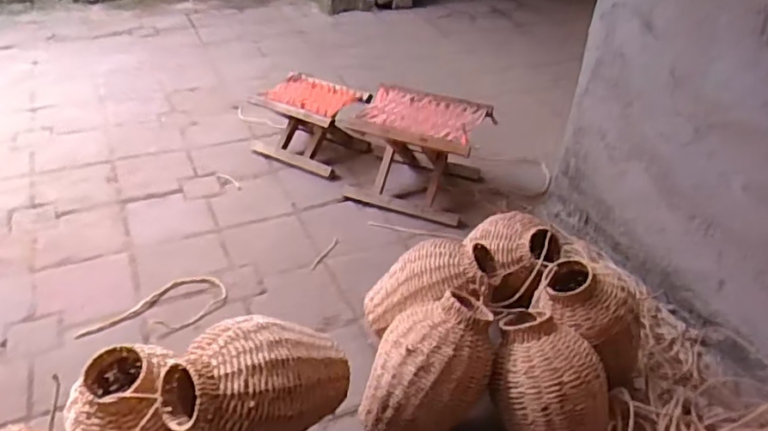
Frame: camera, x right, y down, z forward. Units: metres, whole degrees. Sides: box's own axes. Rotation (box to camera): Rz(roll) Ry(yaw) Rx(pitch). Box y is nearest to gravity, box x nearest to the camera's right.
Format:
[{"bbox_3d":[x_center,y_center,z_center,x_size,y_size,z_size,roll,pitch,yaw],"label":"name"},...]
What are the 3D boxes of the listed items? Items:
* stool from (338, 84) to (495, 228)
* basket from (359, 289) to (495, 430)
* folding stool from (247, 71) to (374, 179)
[{"bbox_3d":[0.090,-0.172,1.601,0.321,0.244,0.284,16,37,14],"label":"stool"},{"bbox_3d":[0.069,0.246,0.947,0.169,0.266,0.175,23,-5,-7],"label":"basket"},{"bbox_3d":[-0.212,-0.269,1.744,0.305,0.189,0.234,24,40,24],"label":"folding stool"}]

